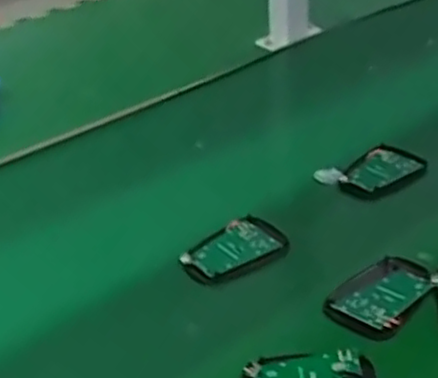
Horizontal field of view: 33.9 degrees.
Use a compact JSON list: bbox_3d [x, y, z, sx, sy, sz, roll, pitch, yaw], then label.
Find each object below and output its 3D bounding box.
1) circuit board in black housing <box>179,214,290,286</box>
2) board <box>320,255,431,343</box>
[{"bbox_3d":[0.014,0.057,0.665,0.095,0.016,0.054,-25,39,-28],"label":"circuit board in black housing"},{"bbox_3d":[0.134,0.085,0.593,0.063,0.014,0.095,24,43,34],"label":"board"}]

